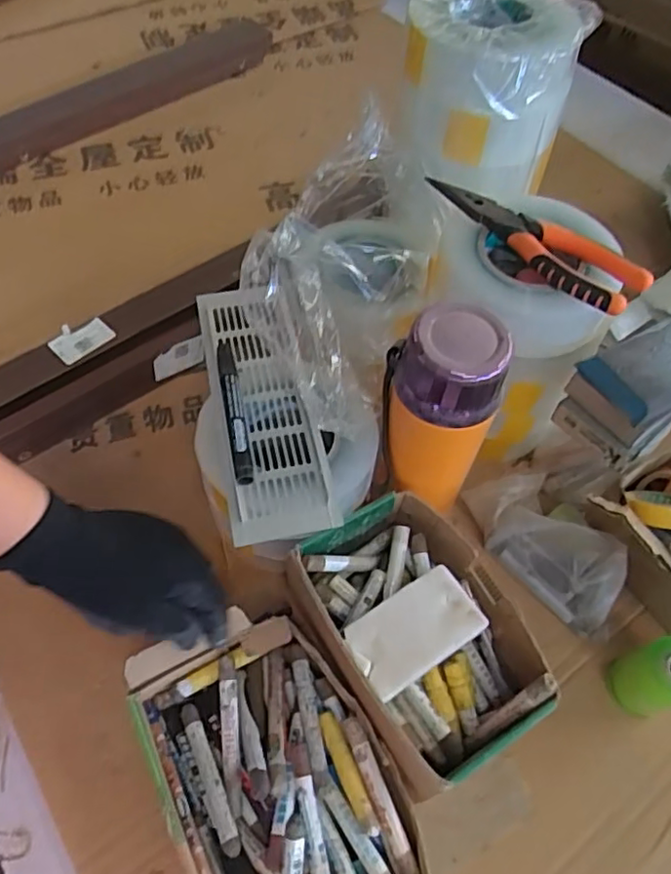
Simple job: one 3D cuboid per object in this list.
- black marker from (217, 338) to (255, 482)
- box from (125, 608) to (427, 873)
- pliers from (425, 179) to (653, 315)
[{"bbox_3d":[-0.079,-0.023,0.480,0.013,0.010,0.128,-10,58,-8],"label":"black marker"},{"bbox_3d":[-0.040,0.246,0.436,0.141,0.071,0.238,-25,62,-17],"label":"box"},{"bbox_3d":[0.149,-0.157,0.479,0.044,0.021,0.184,-38,66,-23],"label":"pliers"}]

